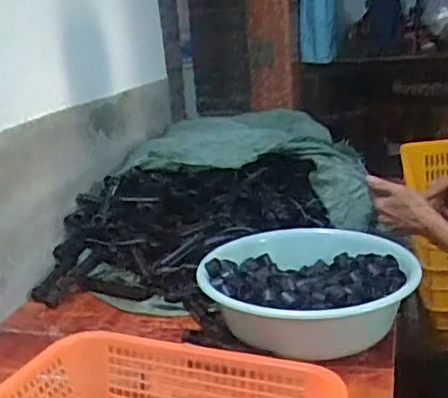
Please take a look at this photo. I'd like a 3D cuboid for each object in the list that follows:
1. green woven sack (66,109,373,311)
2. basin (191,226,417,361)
[{"bbox_3d":[0.017,-0.004,1.221,0.521,0.219,0.630,5,18,26],"label":"green woven sack"},{"bbox_3d":[0.118,0.129,0.873,0.276,0.087,0.281,-3,16,1],"label":"basin"}]

